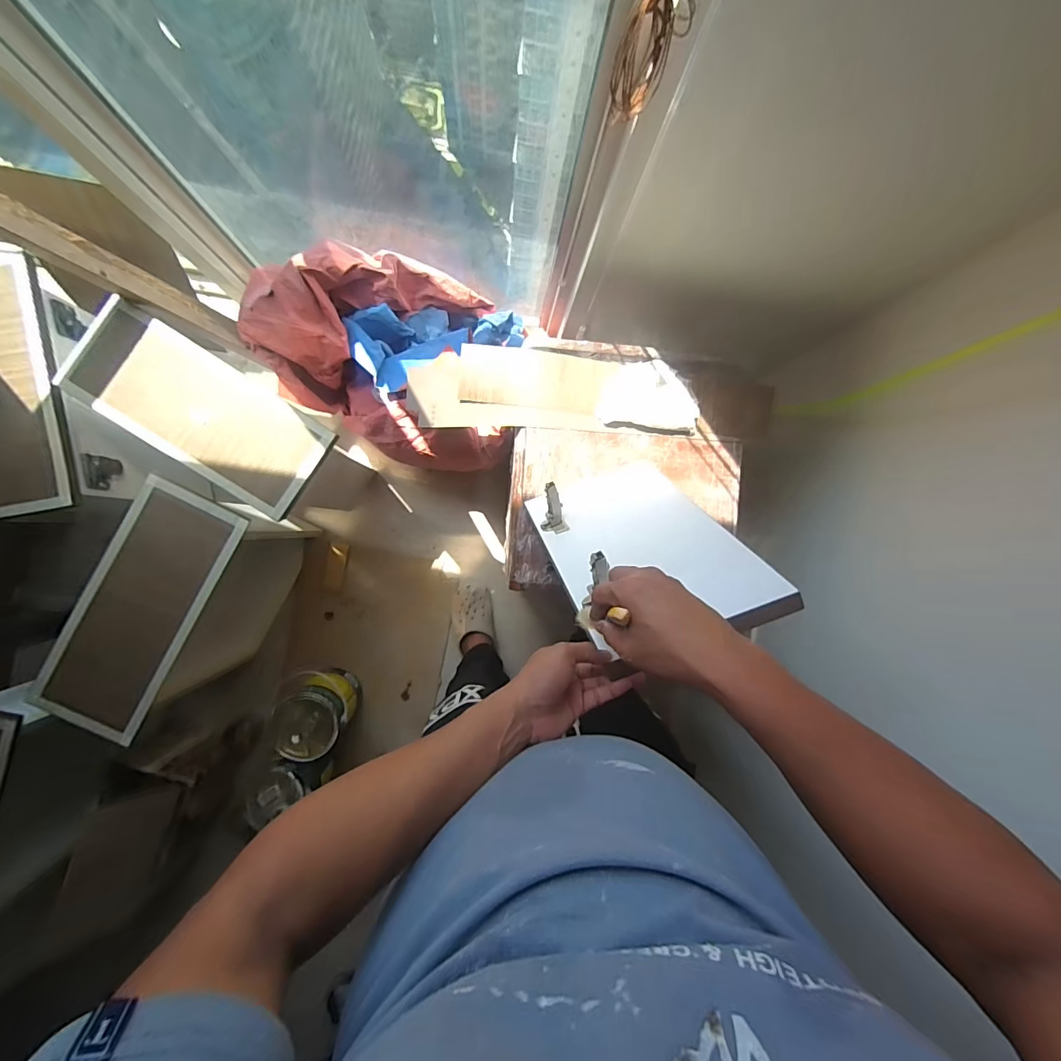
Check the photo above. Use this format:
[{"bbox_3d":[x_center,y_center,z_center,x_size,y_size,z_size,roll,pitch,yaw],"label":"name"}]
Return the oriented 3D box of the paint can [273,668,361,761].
[{"bbox_3d":[-0.560,0.475,1.206,0.176,0.214,0.169,0,90,-5],"label":"paint can"}]

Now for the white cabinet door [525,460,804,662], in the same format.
[{"bbox_3d":[0.139,-0.008,0.636,0.230,0.396,0.073,-18,123,-4],"label":"white cabinet door"}]

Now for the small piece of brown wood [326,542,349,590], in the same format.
[{"bbox_3d":[-0.559,0.106,1.291,0.053,0.014,0.137,8,89,-5],"label":"small piece of brown wood"}]

